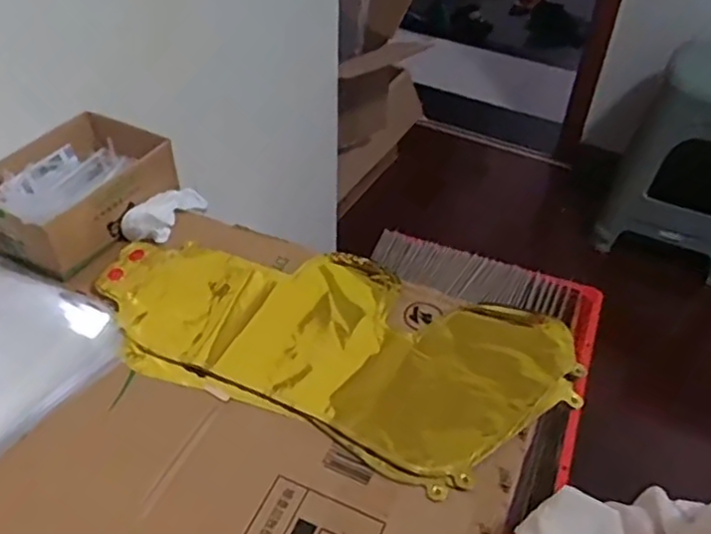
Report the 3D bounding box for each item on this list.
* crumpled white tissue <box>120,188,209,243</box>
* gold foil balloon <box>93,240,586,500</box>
[{"bbox_3d":[-0.202,-0.064,0.732,0.042,0.035,0.110,22,34,19],"label":"crumpled white tissue"},{"bbox_3d":[-0.027,0.062,0.603,0.435,0.011,0.209,15,44,12],"label":"gold foil balloon"}]

